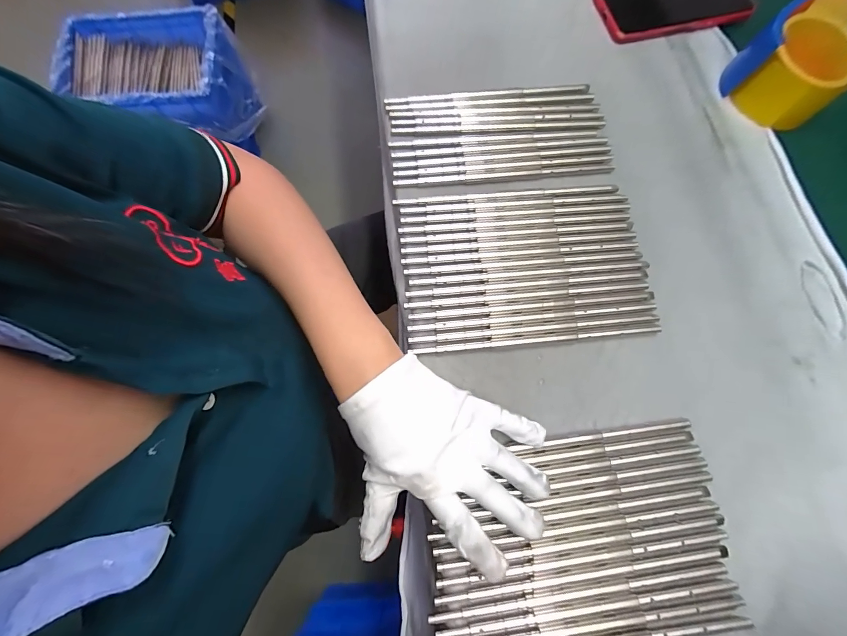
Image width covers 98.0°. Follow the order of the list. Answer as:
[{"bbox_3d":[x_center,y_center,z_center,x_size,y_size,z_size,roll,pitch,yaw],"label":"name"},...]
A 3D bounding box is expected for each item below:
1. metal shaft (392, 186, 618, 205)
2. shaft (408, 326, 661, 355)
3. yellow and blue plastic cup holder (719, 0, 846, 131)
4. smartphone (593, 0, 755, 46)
[{"bbox_3d":[0.078,-0.116,0.348,0.210,0.004,0.008,-3,74,-1],"label":"metal shaft"},{"bbox_3d":[0.095,0.019,0.310,0.209,0.004,0.007,-5,74,-2],"label":"shaft"},{"bbox_3d":[0.389,-0.265,0.375,0.118,0.063,0.099,-37,77,-10],"label":"yellow and blue plastic cup holder"},{"bbox_3d":[0.286,-0.359,0.423,0.161,0.017,0.077,-8,73,4],"label":"smartphone"}]

